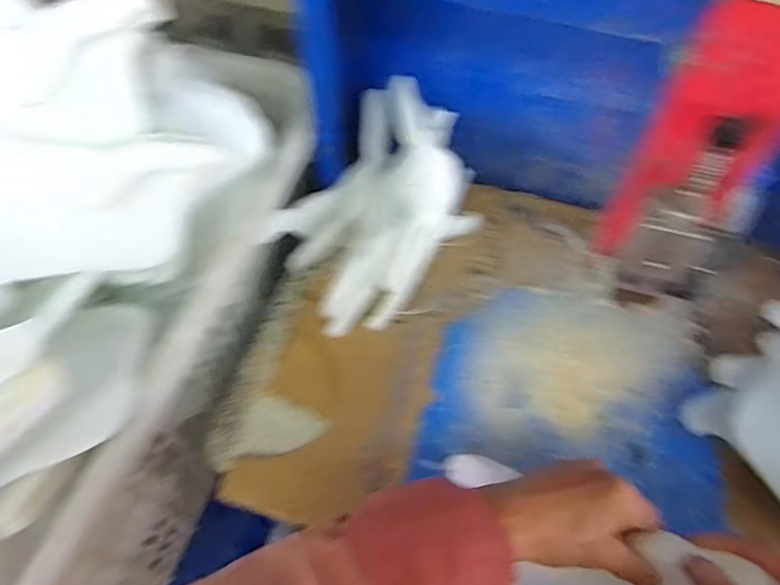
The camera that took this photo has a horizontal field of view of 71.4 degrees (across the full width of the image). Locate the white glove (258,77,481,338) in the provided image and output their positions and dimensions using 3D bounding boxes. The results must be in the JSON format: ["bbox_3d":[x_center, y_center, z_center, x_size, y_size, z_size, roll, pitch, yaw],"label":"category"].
[{"bbox_3d":[-0.015,-0.104,0.649,0.181,0.130,0.289,30,61,16],"label":"white glove"}]

